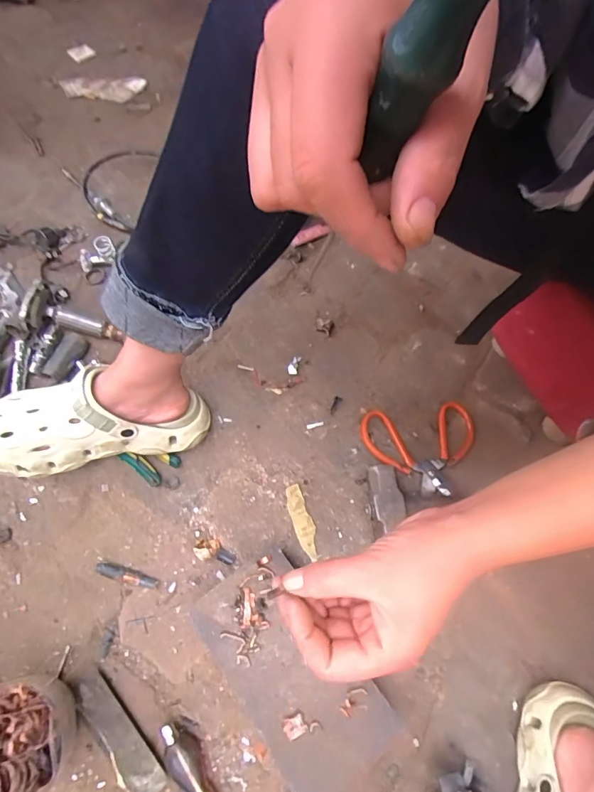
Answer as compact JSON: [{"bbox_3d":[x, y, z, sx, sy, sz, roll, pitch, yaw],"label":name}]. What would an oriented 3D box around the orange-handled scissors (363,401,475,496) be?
[{"bbox_3d":[0.180,0.076,0.629,0.166,0.019,0.131,-6,64,-9],"label":"orange-handled scissors"}]

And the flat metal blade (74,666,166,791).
[{"bbox_3d":[-0.188,0.348,0.451,0.136,0.011,0.039,42,74,18],"label":"flat metal blade"}]

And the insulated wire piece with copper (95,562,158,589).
[{"bbox_3d":[-0.203,0.215,0.524,0.074,0.013,0.016,14,63,1],"label":"insulated wire piece with copper"}]

